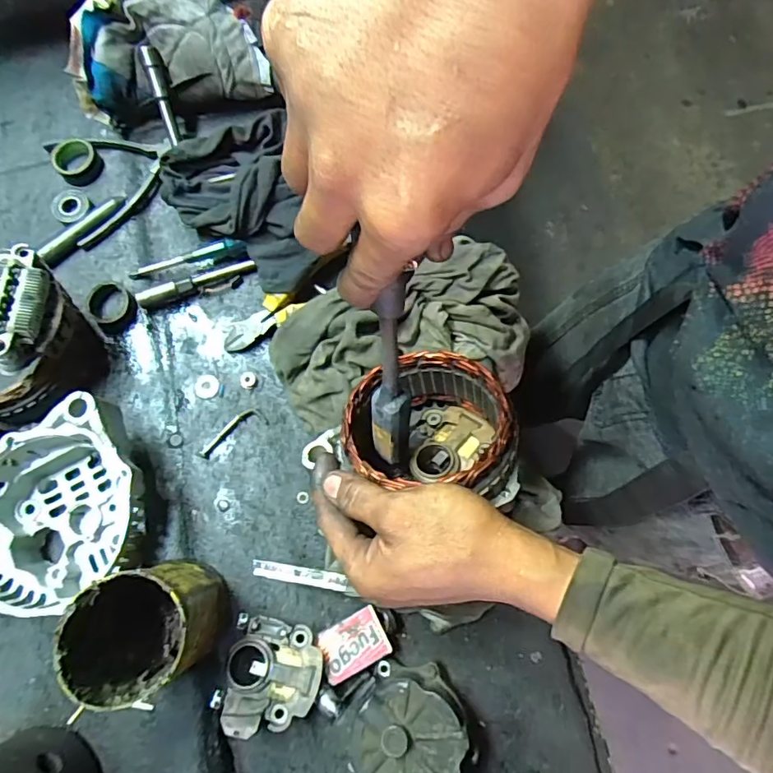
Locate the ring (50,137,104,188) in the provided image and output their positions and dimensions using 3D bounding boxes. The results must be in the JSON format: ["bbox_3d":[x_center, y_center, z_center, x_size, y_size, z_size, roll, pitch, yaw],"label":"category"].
[{"bbox_3d":[-0.295,-0.214,0.489,0.040,0.021,0.038,0,76,1],"label":"ring"}]

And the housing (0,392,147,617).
[{"bbox_3d":[-0.238,0.096,0.386,0.137,0.082,0.125,0,76,1],"label":"housing"}]

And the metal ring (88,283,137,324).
[{"bbox_3d":[-0.244,-0.072,0.456,0.036,0.016,0.034,0,76,1],"label":"metal ring"}]

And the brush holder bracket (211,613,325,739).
[{"bbox_3d":[-0.084,0.214,0.382,0.070,0.039,0.072,11,77,4],"label":"brush holder bracket"}]

